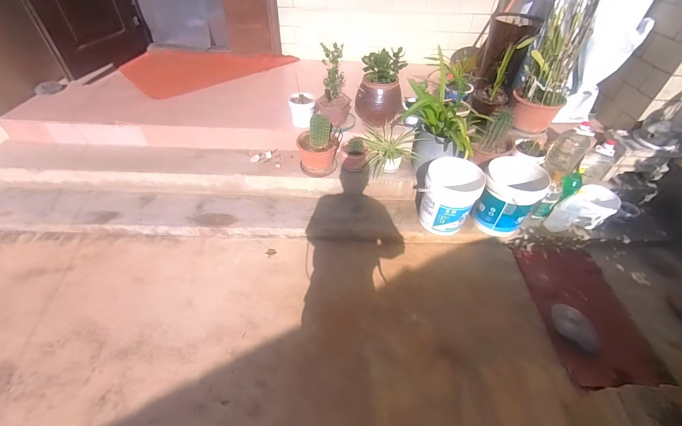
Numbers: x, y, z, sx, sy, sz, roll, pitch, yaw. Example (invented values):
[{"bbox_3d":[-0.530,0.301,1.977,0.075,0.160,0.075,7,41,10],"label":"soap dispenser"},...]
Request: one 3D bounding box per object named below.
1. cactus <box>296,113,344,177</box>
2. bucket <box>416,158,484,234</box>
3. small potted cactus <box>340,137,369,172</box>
[{"bbox_3d":[-0.129,-0.426,1.849,0.249,0.378,0.249,0,44,-2],"label":"cactus"},{"bbox_3d":[0.598,-0.088,1.722,0.280,0.344,0.280,1,44,-1],"label":"bucket"},{"bbox_3d":[0.080,-0.361,1.867,0.170,0.146,0.156,4,44,2],"label":"small potted cactus"}]

